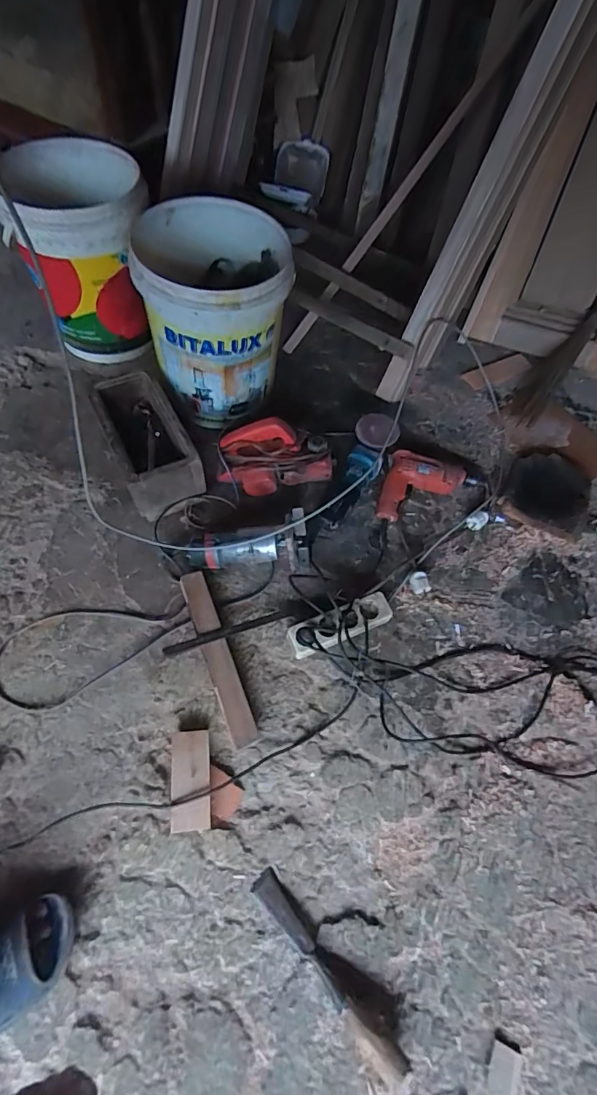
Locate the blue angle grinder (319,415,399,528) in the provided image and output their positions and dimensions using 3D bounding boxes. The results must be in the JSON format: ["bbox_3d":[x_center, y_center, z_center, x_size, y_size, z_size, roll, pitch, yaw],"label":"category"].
[{"bbox_3d":[0.130,-0.158,1.014,0.086,0.144,0.261,23,62,8],"label":"blue angle grinder"}]

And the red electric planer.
[{"bbox_3d":[-0.043,-0.189,1.012,0.239,0.145,0.104,-6,62,-7],"label":"red electric planer"}]

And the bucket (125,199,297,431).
[{"bbox_3d":[-0.173,-0.494,1.026,0.287,0.342,0.305,2,61,-3],"label":"bucket"}]

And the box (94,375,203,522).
[{"bbox_3d":[-0.314,-0.218,1.007,0.137,0.144,0.276,-21,65,-15],"label":"box"}]

